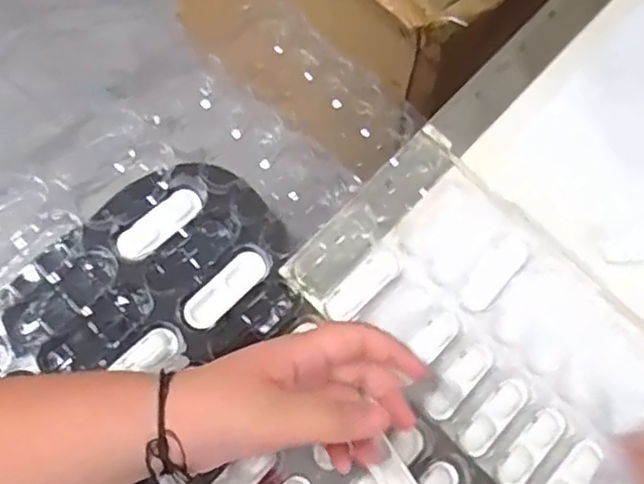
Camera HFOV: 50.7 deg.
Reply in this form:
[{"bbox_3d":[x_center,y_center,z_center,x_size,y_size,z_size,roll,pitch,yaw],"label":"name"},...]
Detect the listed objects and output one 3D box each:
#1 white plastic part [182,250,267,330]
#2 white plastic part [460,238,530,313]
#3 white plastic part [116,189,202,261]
[{"bbox_3d":[-0.063,0.031,0.445,0.022,0.011,0.066,50,61,-6],"label":"white plastic part"},{"bbox_3d":[0.126,0.024,0.495,0.023,0.006,0.063,40,79,11],"label":"white plastic part"},{"bbox_3d":[-0.106,-0.011,0.446,0.020,0.007,0.062,43,66,11],"label":"white plastic part"}]

